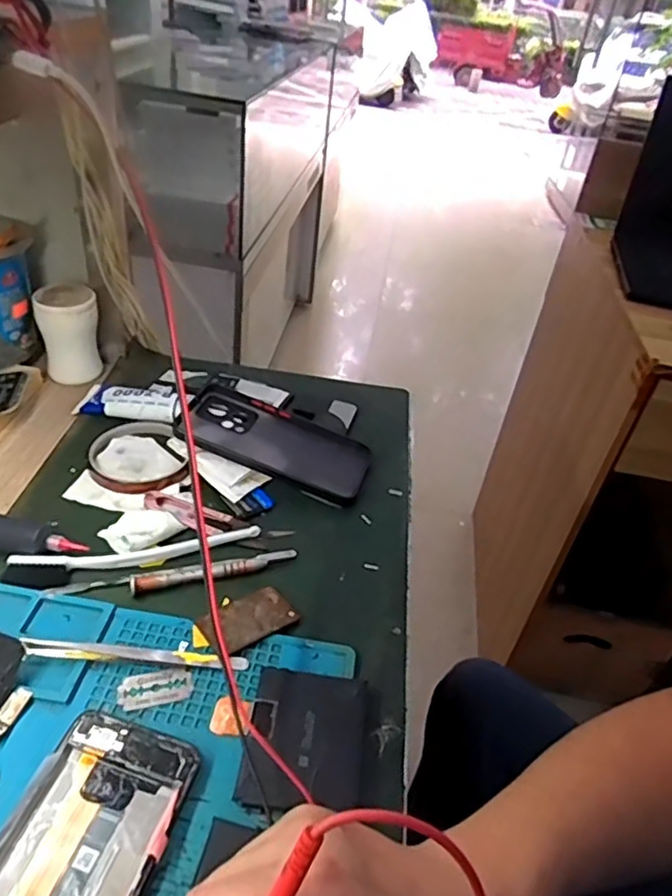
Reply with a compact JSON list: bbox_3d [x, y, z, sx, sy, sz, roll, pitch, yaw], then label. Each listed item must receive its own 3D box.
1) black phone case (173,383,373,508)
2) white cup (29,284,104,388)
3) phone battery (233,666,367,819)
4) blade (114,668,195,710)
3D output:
[{"bbox_3d":[-0.052,-0.005,0.536,0.162,0.013,0.082,20,39,4],"label":"black phone case"},{"bbox_3d":[-0.252,-0.109,0.590,0.051,0.082,0.044,-13,42,-24],"label":"white cup"},{"bbox_3d":[-0.017,0.159,0.345,0.063,0.010,0.080,5,32,7],"label":"phone battery"},{"bbox_3d":[-0.106,0.140,0.365,0.041,0.004,0.021,-5,39,-16],"label":"blade"}]

